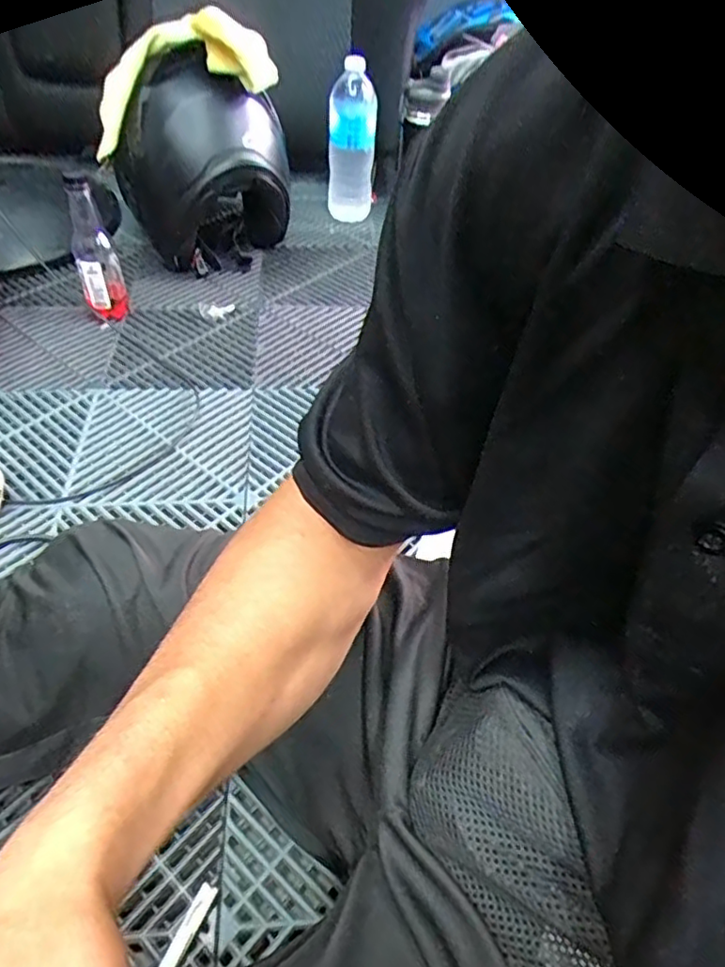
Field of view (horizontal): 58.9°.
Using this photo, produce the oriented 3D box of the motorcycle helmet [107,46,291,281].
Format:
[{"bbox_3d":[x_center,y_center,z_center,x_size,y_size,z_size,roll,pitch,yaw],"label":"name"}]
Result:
[{"bbox_3d":[-0.251,-0.494,0.993,0.252,0.270,0.215,-8,49,-12],"label":"motorcycle helmet"}]

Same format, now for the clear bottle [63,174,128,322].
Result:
[{"bbox_3d":[-0.363,-0.318,0.870,0.057,0.186,0.053,-15,50,-18],"label":"clear bottle"}]

